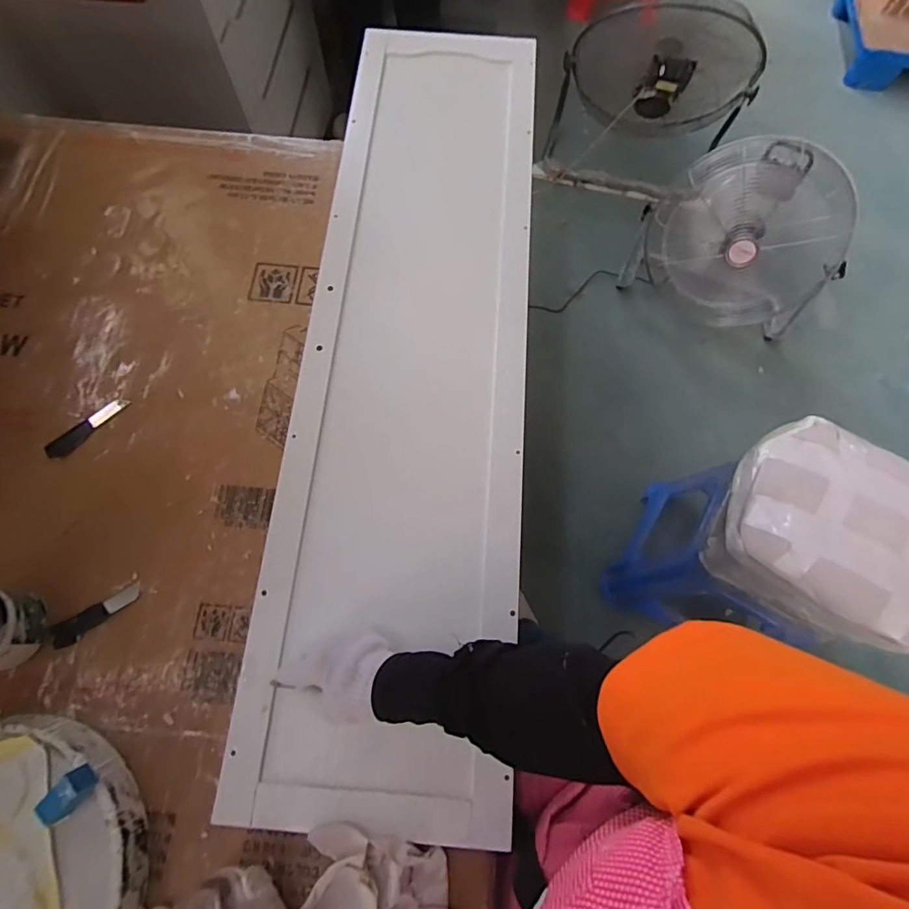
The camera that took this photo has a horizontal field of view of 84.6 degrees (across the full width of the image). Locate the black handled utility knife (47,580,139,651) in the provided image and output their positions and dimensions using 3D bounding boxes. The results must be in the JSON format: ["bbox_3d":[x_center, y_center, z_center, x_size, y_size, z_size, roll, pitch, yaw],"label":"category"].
[{"bbox_3d":[-0.410,0.184,0.570,0.102,0.009,0.029,-27,73,-9],"label":"black handled utility knife"}]

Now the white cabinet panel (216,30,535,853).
[{"bbox_3d":[-0.049,-0.148,0.663,0.286,0.024,1.092,5,72,1],"label":"white cabinet panel"}]

